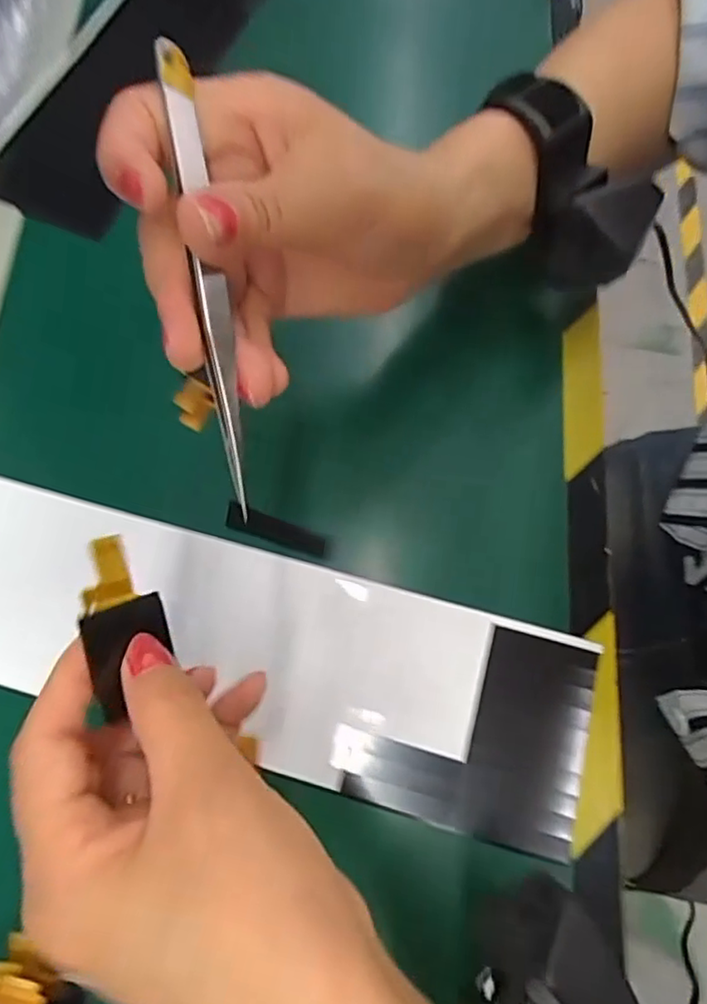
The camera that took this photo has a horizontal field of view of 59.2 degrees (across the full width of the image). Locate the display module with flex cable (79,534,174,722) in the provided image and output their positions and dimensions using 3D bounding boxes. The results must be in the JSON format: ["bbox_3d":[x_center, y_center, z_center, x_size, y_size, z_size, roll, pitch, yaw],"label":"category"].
[{"bbox_3d":[-0.067,0.034,0.184,0.004,0.025,0.047,-17,84,38],"label":"display module with flex cable"}]

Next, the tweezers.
[{"bbox_3d":[-0.040,-0.062,0.170,0.008,0.011,0.127,-9,90,-4],"label":"tweezers"}]

